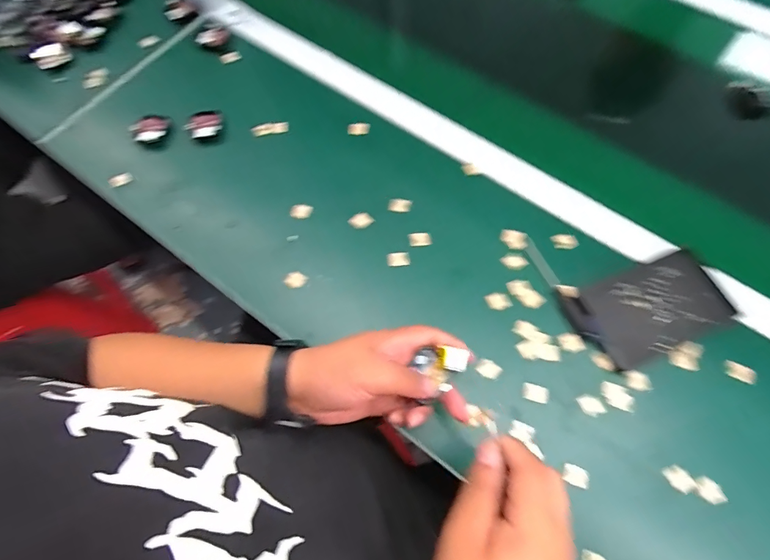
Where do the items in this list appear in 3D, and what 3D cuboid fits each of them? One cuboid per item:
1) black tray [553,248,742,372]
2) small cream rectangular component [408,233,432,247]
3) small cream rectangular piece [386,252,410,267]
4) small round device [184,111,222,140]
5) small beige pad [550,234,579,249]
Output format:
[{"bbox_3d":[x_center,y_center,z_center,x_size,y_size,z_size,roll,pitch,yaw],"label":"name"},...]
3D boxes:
[{"bbox_3d":[0.269,0.031,0.404,0.145,0.027,0.087,-19,67,-7],"label":"black tray"},{"bbox_3d":[0.040,-0.047,0.450,0.026,0.004,0.016,-7,69,-2],"label":"small cream rectangular component"},{"bbox_3d":[0.015,-0.023,0.446,0.025,0.004,0.016,-5,76,5],"label":"small cream rectangular piece"},{"bbox_3d":[-0.235,-0.200,0.512,0.045,0.016,0.038,-5,69,-1],"label":"small round device"},{"bbox_3d":[0.204,-0.044,0.447,0.028,0.004,0.016,6,69,3],"label":"small beige pad"}]

